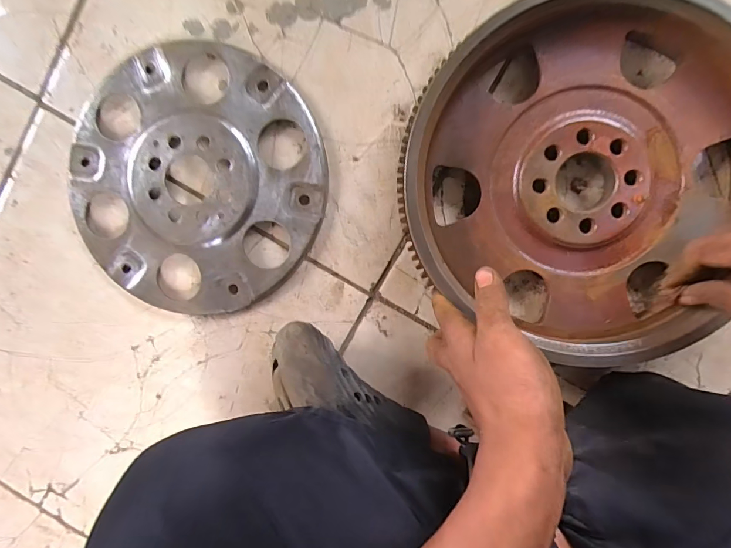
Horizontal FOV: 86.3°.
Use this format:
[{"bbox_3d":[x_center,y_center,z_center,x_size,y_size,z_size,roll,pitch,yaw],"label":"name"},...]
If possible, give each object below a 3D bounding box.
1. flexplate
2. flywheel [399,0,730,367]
[{"bbox_3d":[-0.172,-0.095,0.391,0.262,0.013,0.257,1,96,7],"label":"flexplate"},{"bbox_3d":[0.190,-0.085,0.340,0.295,0.049,0.284,30,99,3],"label":"flywheel"}]

